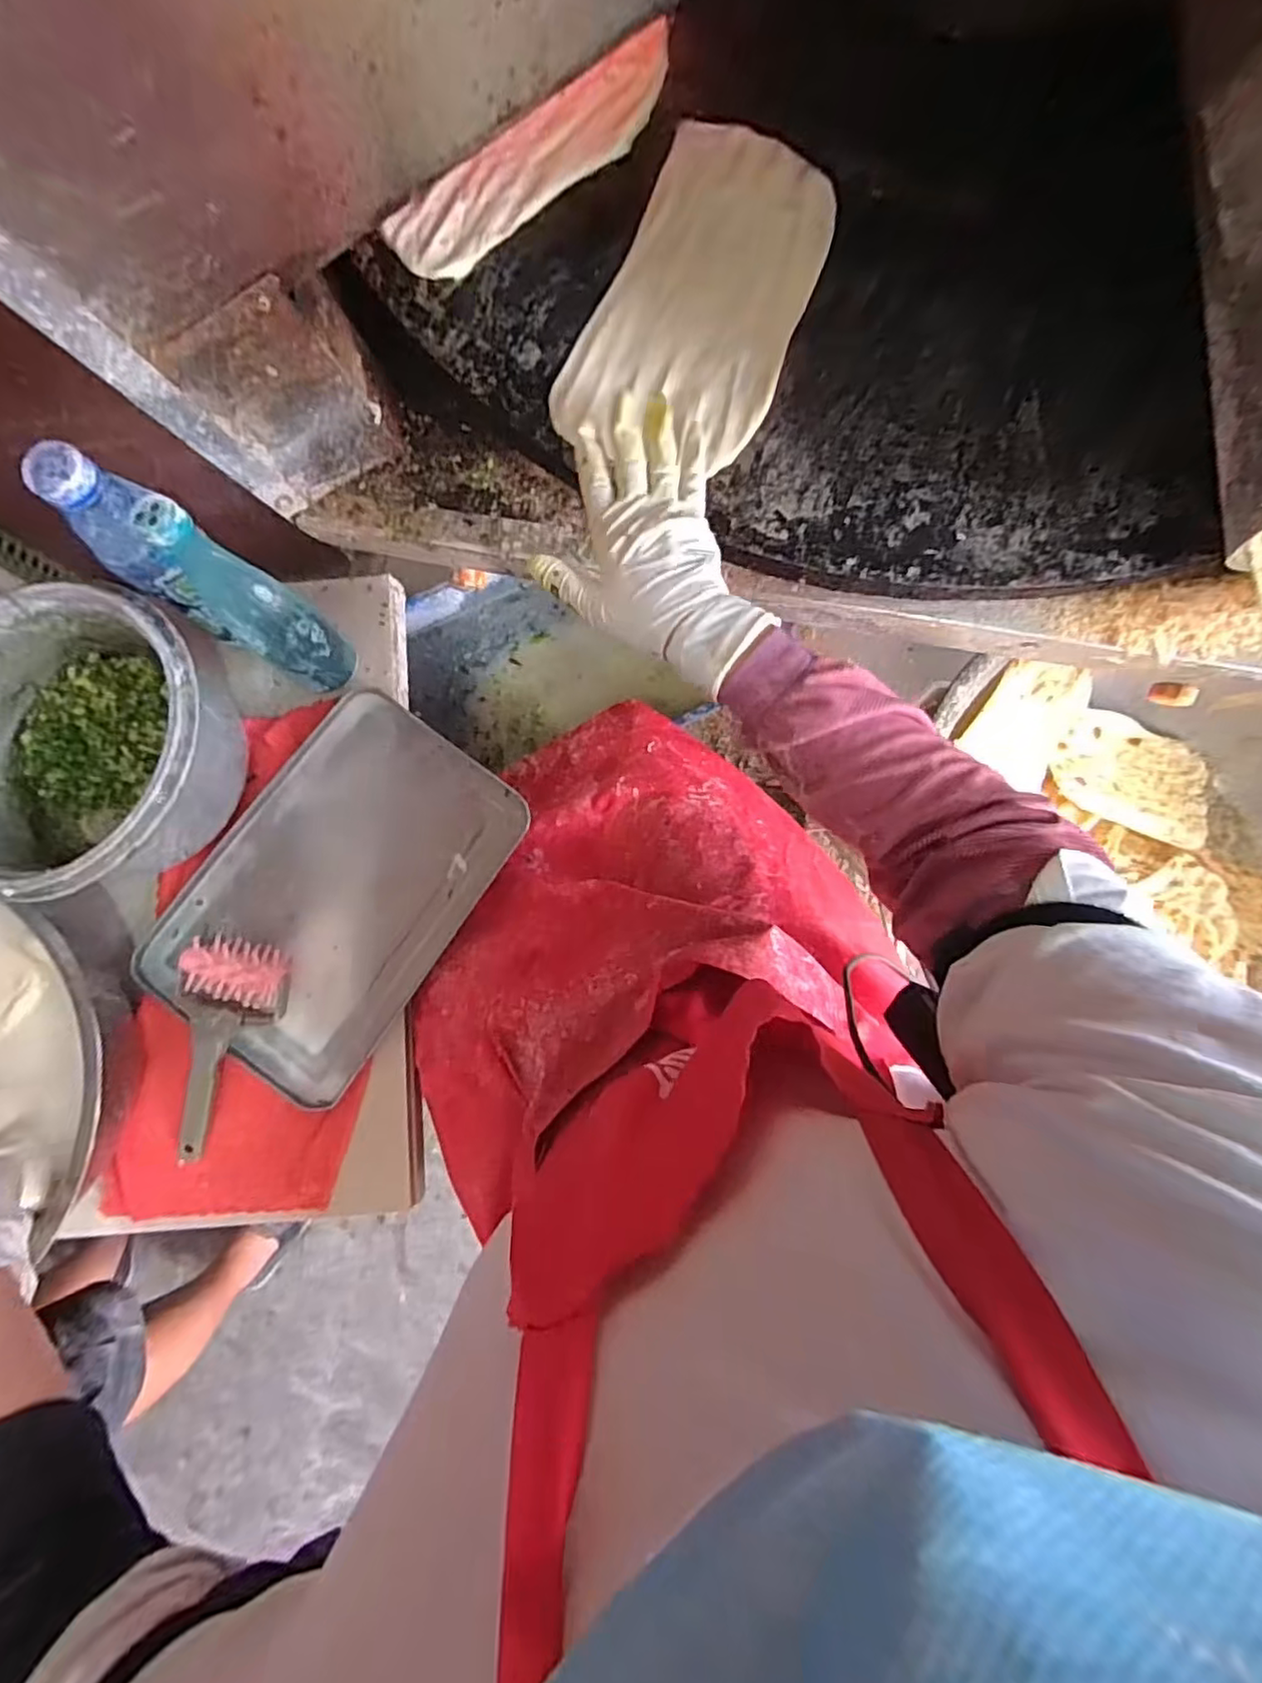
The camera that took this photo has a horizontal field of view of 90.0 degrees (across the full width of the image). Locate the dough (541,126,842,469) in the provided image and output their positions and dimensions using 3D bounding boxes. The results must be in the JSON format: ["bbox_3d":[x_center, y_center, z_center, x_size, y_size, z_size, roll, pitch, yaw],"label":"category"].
[{"bbox_3d":[0.052,-0.385,0.456,0.141,0.012,0.228,28,95,-1],"label":"dough"}]

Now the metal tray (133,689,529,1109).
[{"bbox_3d":[-0.271,0.043,0.579,0.225,0.022,0.336,35,86,5],"label":"metal tray"}]

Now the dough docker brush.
[{"bbox_3d":[-0.358,0.186,0.554,0.084,0.042,0.195,9,84,3],"label":"dough docker brush"}]

